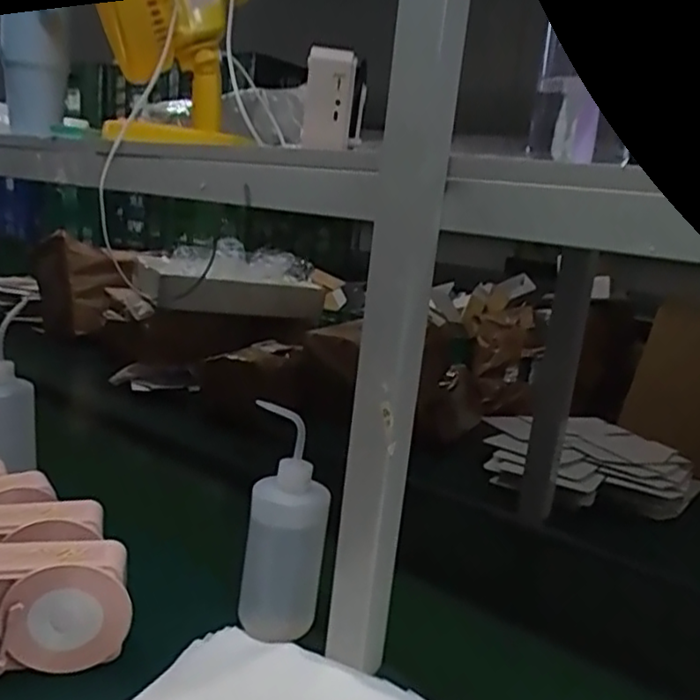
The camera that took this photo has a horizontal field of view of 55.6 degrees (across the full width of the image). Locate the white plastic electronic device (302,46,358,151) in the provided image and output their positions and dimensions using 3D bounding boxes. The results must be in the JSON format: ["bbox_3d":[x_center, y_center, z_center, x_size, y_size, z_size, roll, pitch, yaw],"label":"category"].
[{"bbox_3d":[-0.020,-0.244,0.648,0.049,0.090,0.034,5,13,-1],"label":"white plastic electronic device"}]

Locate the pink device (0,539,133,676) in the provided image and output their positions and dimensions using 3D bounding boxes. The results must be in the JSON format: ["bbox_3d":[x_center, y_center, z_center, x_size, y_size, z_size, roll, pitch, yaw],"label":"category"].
[{"bbox_3d":[-0.258,0.220,0.576,0.128,0.099,0.051,2,14,-13],"label":"pink device"}]

